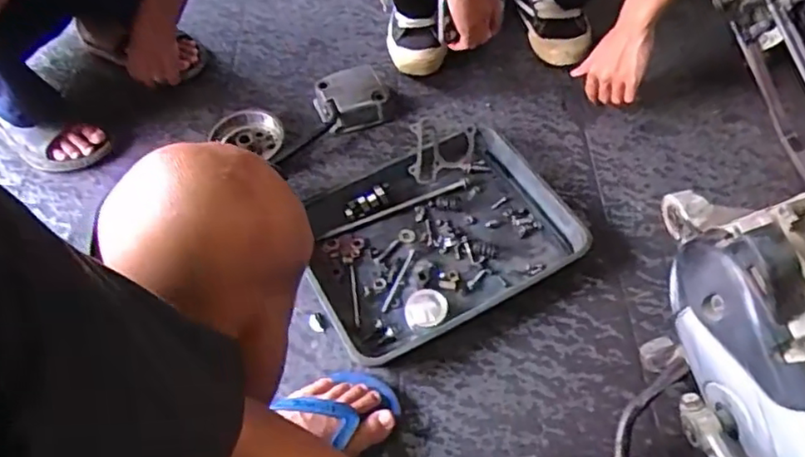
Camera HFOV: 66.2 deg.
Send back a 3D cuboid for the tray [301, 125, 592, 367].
[{"bbox_3d":[0.040,0.008,0.856,0.352,0.043,0.280,-26,59,-14],"label":"tray"}]

